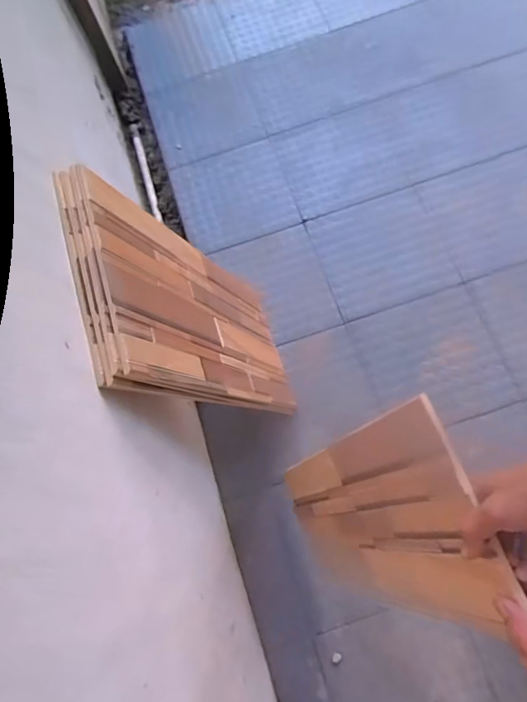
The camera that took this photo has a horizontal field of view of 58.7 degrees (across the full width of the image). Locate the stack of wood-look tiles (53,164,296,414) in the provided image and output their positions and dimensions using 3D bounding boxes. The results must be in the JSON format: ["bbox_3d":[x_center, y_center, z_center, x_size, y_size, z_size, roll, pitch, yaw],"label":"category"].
[{"bbox_3d":[-0.097,-0.048,0.831,0.043,0.615,0.305,-24,72,17],"label":"stack of wood-look tiles"}]

